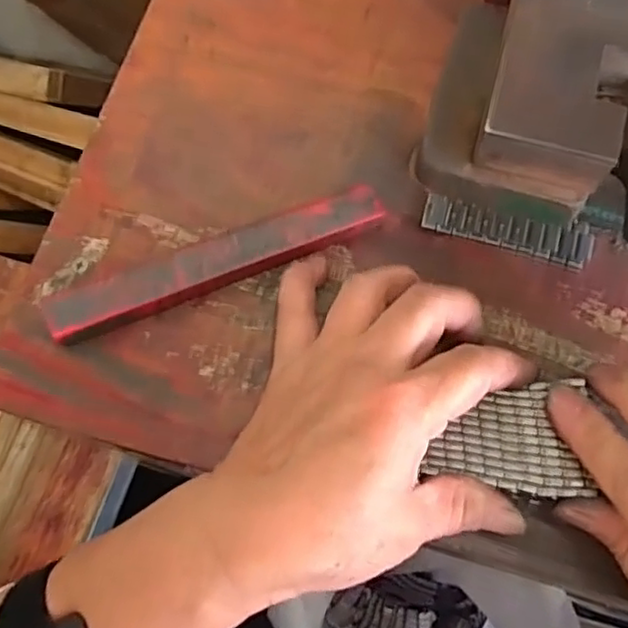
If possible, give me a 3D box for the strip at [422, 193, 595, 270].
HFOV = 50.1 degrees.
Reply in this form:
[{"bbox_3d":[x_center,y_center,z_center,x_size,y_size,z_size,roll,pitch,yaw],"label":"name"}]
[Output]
[{"bbox_3d":[0.087,-0.038,0.301,0.074,0.007,0.017,17,73,7],"label":"strip"}]

